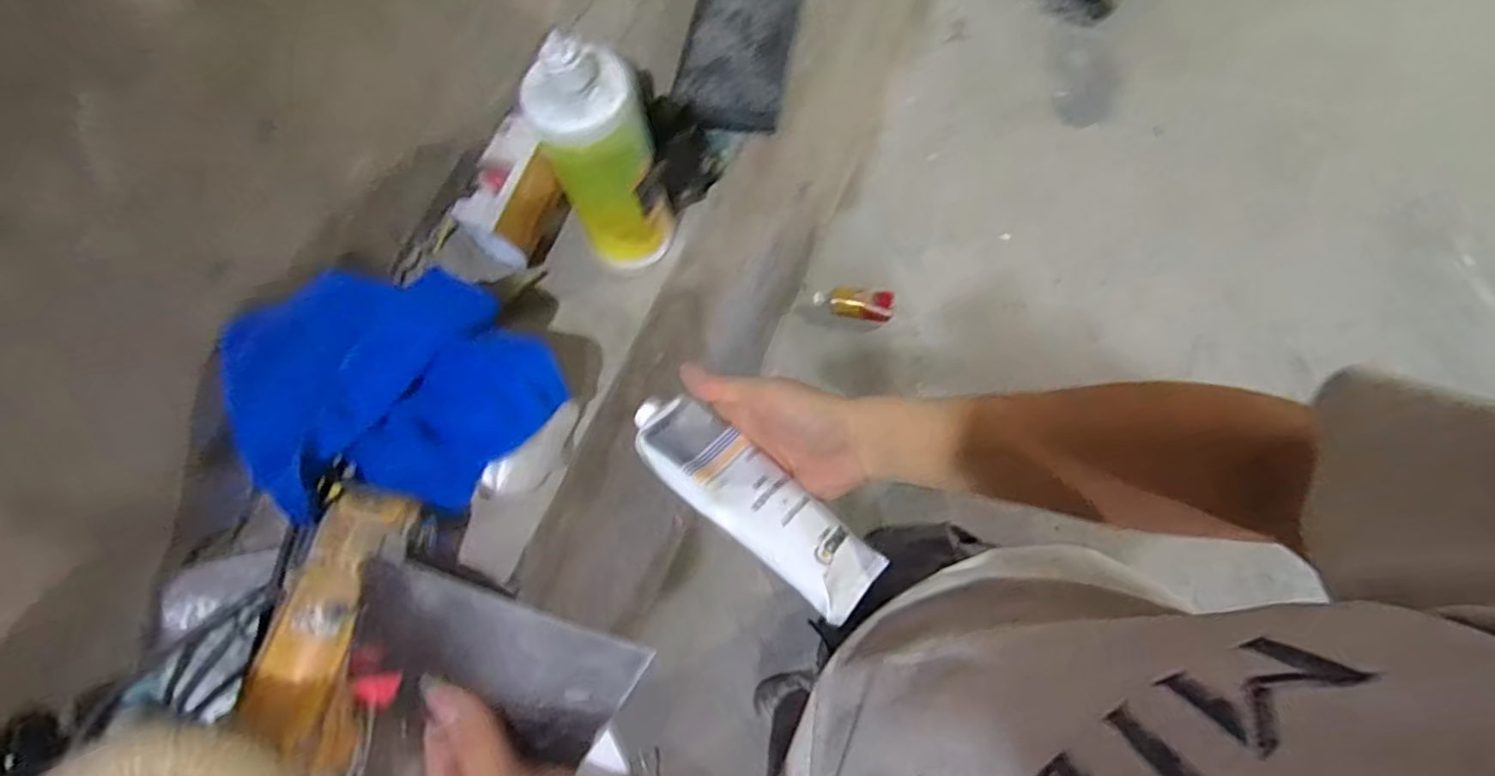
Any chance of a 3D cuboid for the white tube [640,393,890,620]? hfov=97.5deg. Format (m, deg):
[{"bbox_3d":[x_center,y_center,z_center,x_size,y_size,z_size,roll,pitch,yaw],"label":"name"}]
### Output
[{"bbox_3d":[-0.001,0.075,0.446,0.192,0.037,0.064,37,54,17],"label":"white tube"}]

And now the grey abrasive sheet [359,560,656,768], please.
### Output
[{"bbox_3d":[-0.118,0.126,0.303,0.138,0.004,0.064,16,100,9],"label":"grey abrasive sheet"}]

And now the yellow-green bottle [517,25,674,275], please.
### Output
[{"bbox_3d":[-0.121,-0.190,0.567,0.086,0.221,0.079,-20,73,-5],"label":"yellow-green bottle"}]

